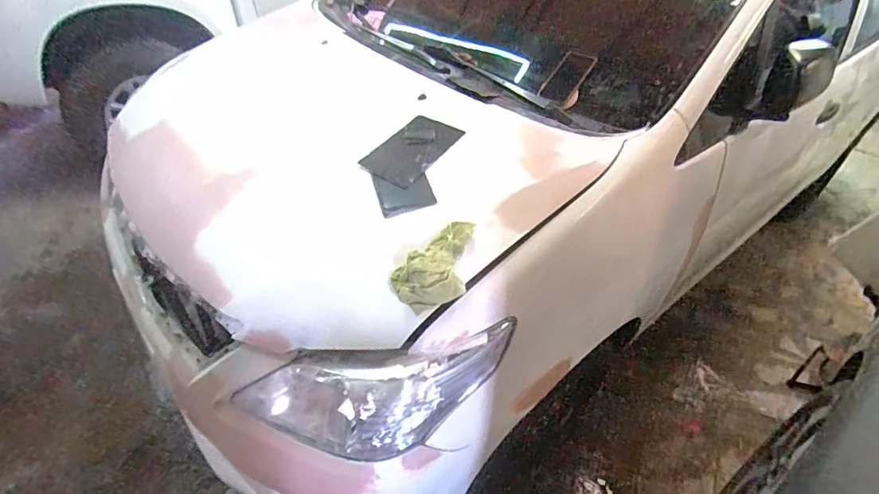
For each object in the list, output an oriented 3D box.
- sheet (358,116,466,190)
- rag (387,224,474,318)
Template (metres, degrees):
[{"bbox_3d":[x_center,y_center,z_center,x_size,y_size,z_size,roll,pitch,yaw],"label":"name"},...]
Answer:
[{"bbox_3d":[-0.060,-0.227,1.073,0.147,0.005,0.237,26,55,26],"label":"sheet"},{"bbox_3d":[0.007,0.036,0.864,0.201,0.072,0.108,-28,48,-34],"label":"rag"}]

